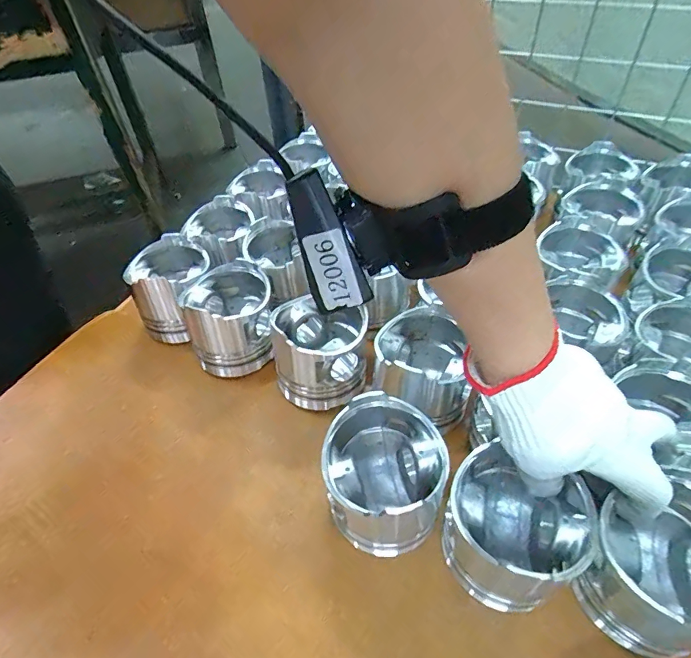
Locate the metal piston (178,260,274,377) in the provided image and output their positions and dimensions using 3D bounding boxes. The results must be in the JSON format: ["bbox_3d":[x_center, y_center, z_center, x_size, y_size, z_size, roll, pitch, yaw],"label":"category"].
[{"bbox_3d":[-0.122,-0.013,0.462,0.091,0.081,0.087,-27,50,-18],"label":"metal piston"}]

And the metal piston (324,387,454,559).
[{"bbox_3d":[0.029,0.111,0.333,0.086,0.081,0.087,-3,47,3],"label":"metal piston"}]

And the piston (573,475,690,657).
[{"bbox_3d":[0.200,0.150,0.279,0.090,0.079,0.084,-3,47,3],"label":"piston"}]

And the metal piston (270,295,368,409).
[{"bbox_3d":[-0.025,0.012,0.433,0.094,0.076,0.101,-3,47,3],"label":"metal piston"}]

